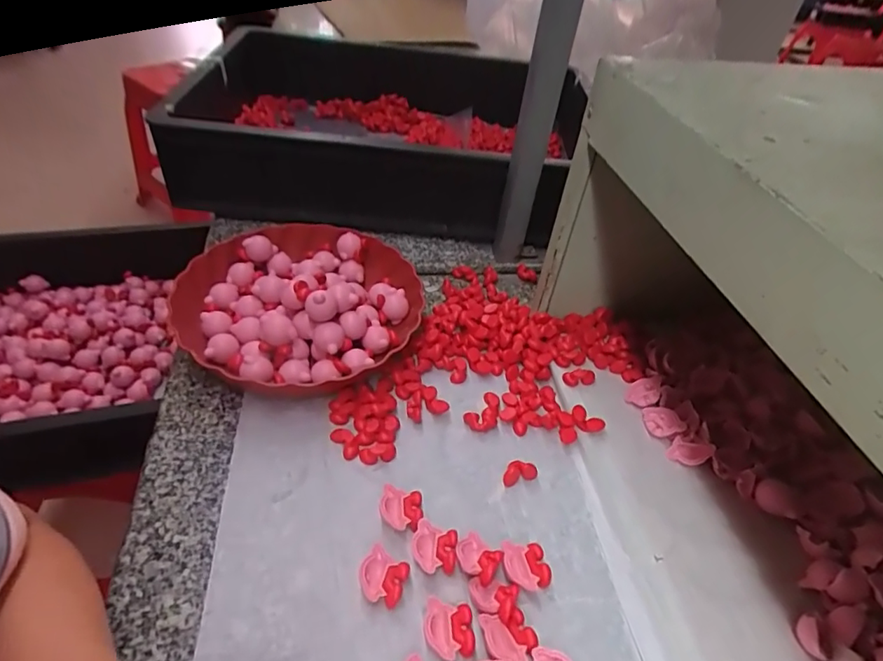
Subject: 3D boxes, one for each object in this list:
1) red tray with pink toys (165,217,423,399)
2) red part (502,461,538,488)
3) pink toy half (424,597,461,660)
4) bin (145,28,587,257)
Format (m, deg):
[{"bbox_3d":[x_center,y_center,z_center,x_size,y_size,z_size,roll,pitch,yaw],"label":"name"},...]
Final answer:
[{"bbox_3d":[-0.144,-0.032,0.537,0.233,0.064,0.236,22,46,14],"label":"red tray with pink toys"},{"bbox_3d":[0.067,0.124,0.450,0.031,0.013,0.015,-13,47,-20],"label":"red part"},{"bbox_3d":[0.000,0.202,0.352,0.021,0.010,0.037,0,44,-8],"label":"pink toy half"},{"bbox_3d":[-0.106,-0.317,0.791,0.475,0.151,0.472,3,44,-5],"label":"bin"}]

